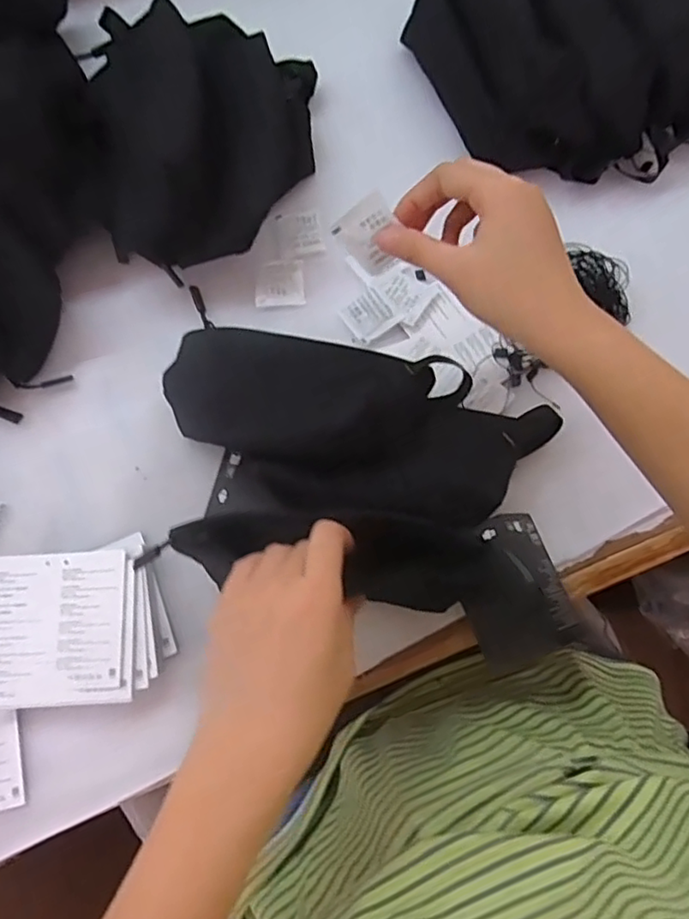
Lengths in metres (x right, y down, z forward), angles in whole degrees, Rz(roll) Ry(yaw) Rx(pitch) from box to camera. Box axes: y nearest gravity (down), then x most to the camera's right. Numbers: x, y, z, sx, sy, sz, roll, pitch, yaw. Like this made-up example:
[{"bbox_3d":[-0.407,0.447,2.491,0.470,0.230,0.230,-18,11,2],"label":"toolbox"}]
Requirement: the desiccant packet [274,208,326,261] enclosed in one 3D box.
[{"bbox_3d":[-0.037,-0.186,0.510,0.036,0.004,0.045,-11,75,-2],"label":"desiccant packet"}]

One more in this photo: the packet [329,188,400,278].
[{"bbox_3d":[0.018,-0.133,0.372,0.036,0.006,0.042,-29,115,30],"label":"packet"}]

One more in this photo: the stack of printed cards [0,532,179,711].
[{"bbox_3d":[-0.185,0.113,0.426,0.123,0.022,0.104,-12,75,-2],"label":"stack of printed cards"}]

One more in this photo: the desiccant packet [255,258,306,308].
[{"bbox_3d":[-0.052,-0.142,0.500,0.039,0.004,0.038,-4,75,0],"label":"desiccant packet"}]

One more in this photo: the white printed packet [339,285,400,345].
[{"bbox_3d":[0.019,-0.113,0.486,0.035,0.006,0.035,-35,77,-8],"label":"white printed packet"}]

